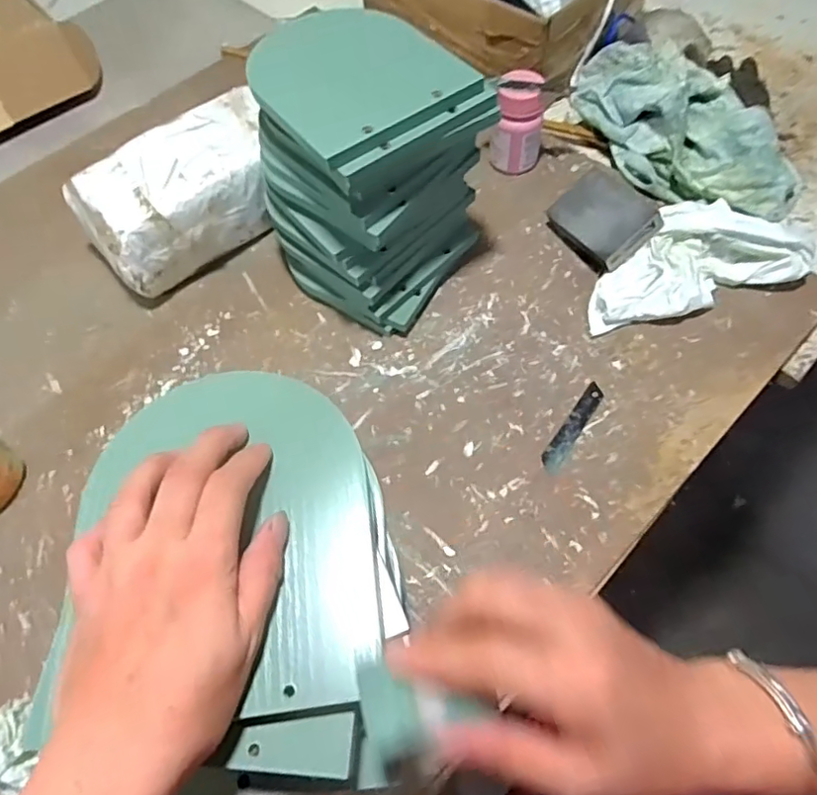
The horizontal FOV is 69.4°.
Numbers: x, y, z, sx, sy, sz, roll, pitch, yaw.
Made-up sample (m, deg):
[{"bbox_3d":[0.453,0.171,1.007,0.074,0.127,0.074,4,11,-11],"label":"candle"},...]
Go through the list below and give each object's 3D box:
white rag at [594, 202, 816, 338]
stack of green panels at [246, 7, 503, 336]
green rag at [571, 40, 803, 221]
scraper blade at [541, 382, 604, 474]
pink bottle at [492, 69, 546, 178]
[{"bbox_3d":[0.275,-0.144,0.598,0.215,0.041,0.119,-17,60,-6],"label":"white rag"},{"bbox_3d":[-0.039,-0.206,0.561,0.186,0.212,0.173,38,69,23],"label":"stack of green panels"},{"bbox_3d":[0.321,-0.328,0.689,0.180,0.096,0.297,-22,61,-8],"label":"green rag"},{"bbox_3d":[0.149,0.025,0.533,0.020,0.004,0.100,28,66,19],"label":"scraper blade"},{"bbox_3d":[0.125,-0.311,0.675,0.056,0.099,0.052,9,61,9],"label":"pink bottle"}]

